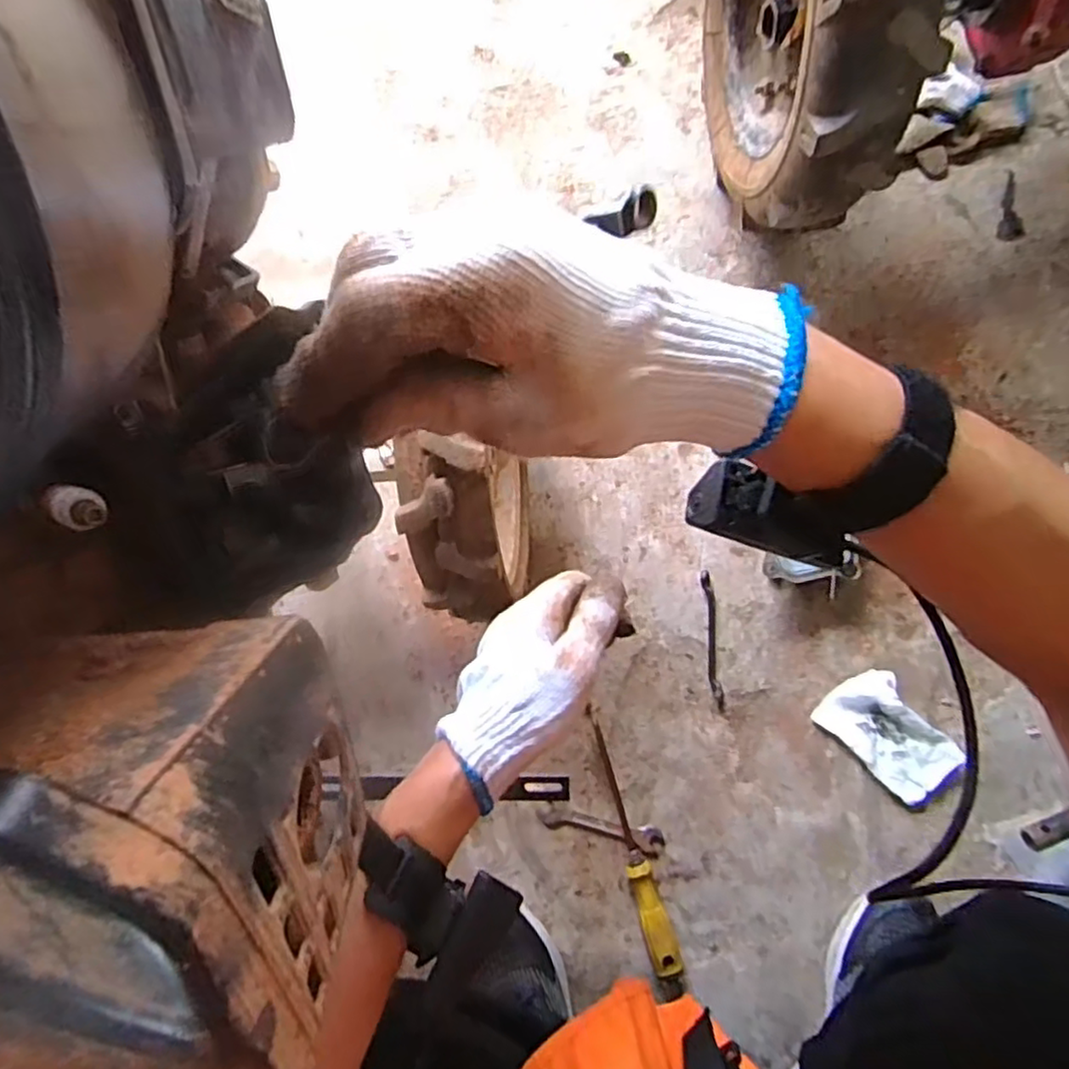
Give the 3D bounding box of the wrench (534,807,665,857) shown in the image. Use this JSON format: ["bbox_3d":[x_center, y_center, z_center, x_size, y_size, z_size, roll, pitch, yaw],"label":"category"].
[{"bbox_3d":[0.074,0.329,0.759,0.141,0.011,0.030,14,80,7],"label":"wrench"}]

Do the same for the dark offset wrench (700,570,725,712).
[{"bbox_3d":[0.210,0.124,0.800,0.015,0.010,0.162,-4,79,4],"label":"dark offset wrench"}]

